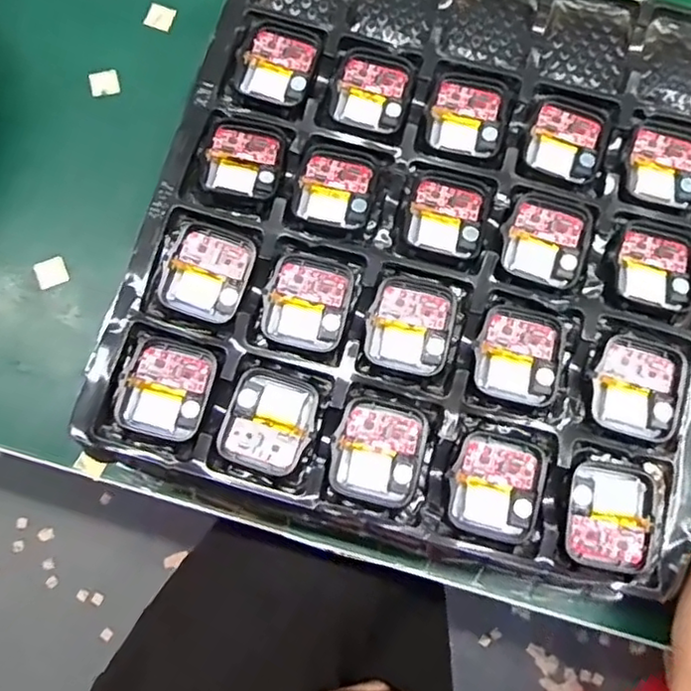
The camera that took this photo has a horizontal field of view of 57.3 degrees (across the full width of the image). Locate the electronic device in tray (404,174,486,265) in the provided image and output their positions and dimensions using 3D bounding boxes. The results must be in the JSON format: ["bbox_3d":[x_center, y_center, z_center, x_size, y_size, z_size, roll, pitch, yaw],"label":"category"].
[{"bbox_3d":[0.047,-0.060,0.297,0.036,0.004,0.042,13,77,3],"label":"electronic device in tray"}]

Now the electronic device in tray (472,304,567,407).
[{"bbox_3d":[0.077,0.004,0.281,0.038,0.006,0.042,15,77,3],"label":"electronic device in tray"}]

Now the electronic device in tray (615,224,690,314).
[{"bbox_3d":[0.142,-0.036,0.291,0.034,0.004,0.040,15,77,3],"label":"electronic device in tray"}]

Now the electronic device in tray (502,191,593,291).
[{"bbox_3d":[0.094,-0.049,0.295,0.036,0.004,0.043,18,77,4],"label":"electronic device in tray"}]

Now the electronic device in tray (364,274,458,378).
[{"bbox_3d":[0.030,-0.009,0.284,0.037,0.004,0.042,16,77,3],"label":"electronic device in tray"}]

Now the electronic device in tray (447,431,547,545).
[{"bbox_3d":[0.064,0.060,0.268,0.037,0.007,0.042,16,77,3],"label":"electronic device in tray"}]

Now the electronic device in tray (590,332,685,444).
[{"bbox_3d":[0.127,0.018,0.276,0.037,0.005,0.042,16,77,4],"label":"electronic device in tray"}]

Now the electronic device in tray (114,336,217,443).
[{"bbox_3d":[-0.077,0.018,0.274,0.037,0.006,0.043,15,77,3],"label":"electronic device in tray"}]

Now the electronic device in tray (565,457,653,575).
[{"bbox_3d":[0.111,0.071,0.266,0.033,0.005,0.044,13,77,3],"label":"electronic device in tray"}]

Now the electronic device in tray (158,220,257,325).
[{"bbox_3d":[-0.062,-0.034,0.287,0.037,0.006,0.042,18,77,4],"label":"electronic device in tray"}]

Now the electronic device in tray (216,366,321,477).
[{"bbox_3d":[-0.032,0.033,0.275,0.036,0.005,0.042,17,77,4],"label":"electronic device in tray"}]

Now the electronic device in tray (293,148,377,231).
[{"bbox_3d":[-0.004,-0.073,0.299,0.034,0.004,0.037,10,76,2],"label":"electronic device in tray"}]

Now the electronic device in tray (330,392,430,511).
[{"bbox_3d":[0.014,0.045,0.268,0.037,0.007,0.043,15,77,3],"label":"electronic device in tray"}]

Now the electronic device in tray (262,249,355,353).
[{"bbox_3d":[-0.017,-0.020,0.286,0.036,0.005,0.042,12,77,3],"label":"electronic device in tray"}]

